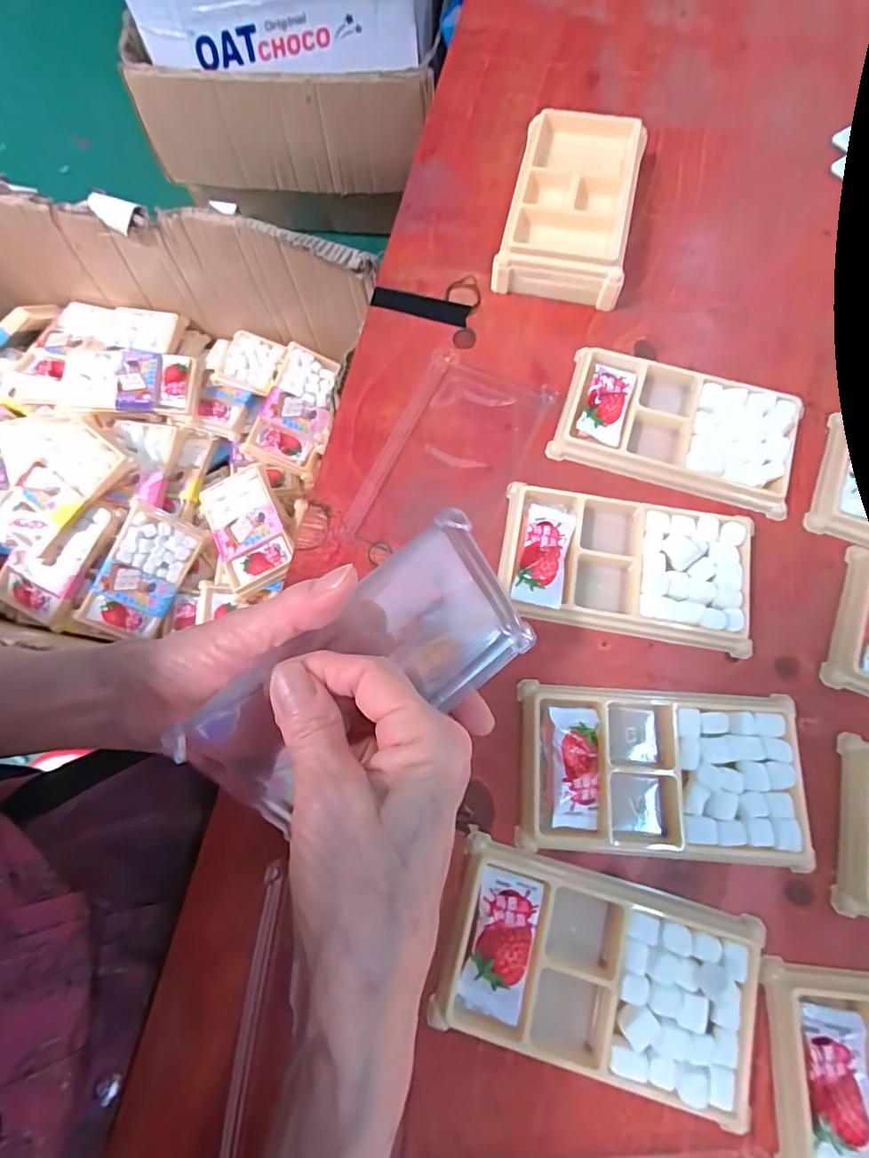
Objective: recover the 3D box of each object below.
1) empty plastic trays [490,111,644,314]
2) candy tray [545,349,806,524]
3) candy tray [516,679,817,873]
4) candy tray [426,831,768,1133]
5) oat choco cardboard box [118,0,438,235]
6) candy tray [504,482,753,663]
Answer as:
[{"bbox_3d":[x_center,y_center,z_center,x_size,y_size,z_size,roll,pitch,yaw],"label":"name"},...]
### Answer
[{"bbox_3d":[0.092,-0.250,0.344,0.077,0.031,0.133,12,73,6],"label":"empty plastic trays"},{"bbox_3d":[0.143,-0.091,0.306,0.131,0.013,0.075,17,74,7],"label":"candy tray"},{"bbox_3d":[0.109,0.094,0.251,0.131,0.014,0.078,2,73,3],"label":"candy tray"},{"bbox_3d":[0.074,0.177,0.228,0.137,0.011,0.079,15,74,7],"label":"candy tray"},{"bbox_3d":[-0.296,-1.086,1.056,0.622,0.308,0.448,4,73,4],"label":"oat choco cardboard box"},{"bbox_3d":[0.103,-0.008,0.282,0.130,0.015,0.073,10,73,5],"label":"candy tray"}]

